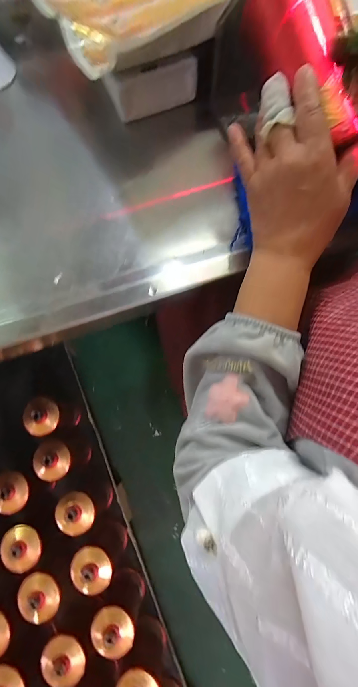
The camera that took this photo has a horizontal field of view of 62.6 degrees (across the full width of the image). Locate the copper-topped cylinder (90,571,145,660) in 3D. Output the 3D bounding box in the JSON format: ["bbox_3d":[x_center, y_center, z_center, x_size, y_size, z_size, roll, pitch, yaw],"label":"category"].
[{"bbox_3d":[-0.135,0.608,0.664,0.087,0.154,0.093,32,79,7],"label":"copper-topped cylinder"}]

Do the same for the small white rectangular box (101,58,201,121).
[{"bbox_3d":[-0.031,-0.312,0.363,0.109,0.046,0.018,-9,78,-2],"label":"small white rectangular box"}]

